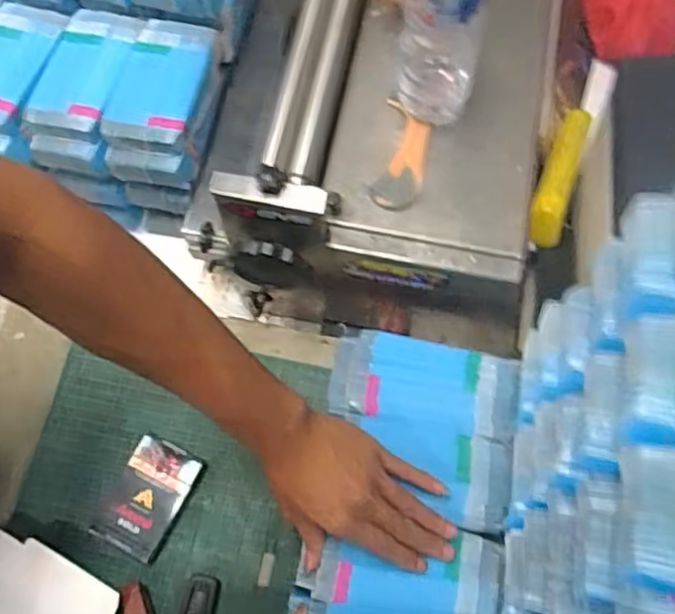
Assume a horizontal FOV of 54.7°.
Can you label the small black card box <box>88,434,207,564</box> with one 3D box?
[{"bbox_3d":[-0.172,0.174,0.597,0.065,0.017,0.097,23,70,7],"label":"small black card box"}]

